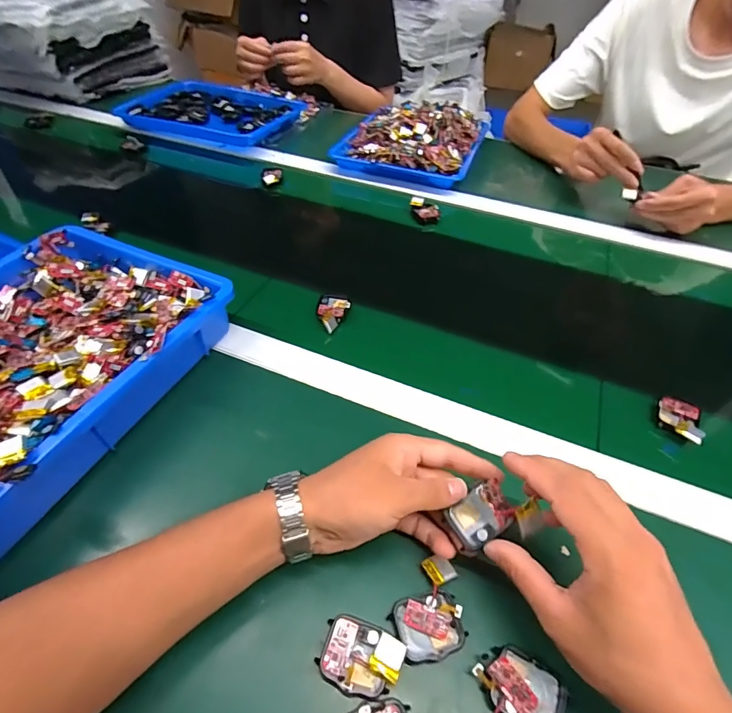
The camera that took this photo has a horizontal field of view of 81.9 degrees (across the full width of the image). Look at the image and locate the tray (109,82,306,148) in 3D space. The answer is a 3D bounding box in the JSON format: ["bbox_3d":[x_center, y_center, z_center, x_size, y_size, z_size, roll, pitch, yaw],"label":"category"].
[{"bbox_3d":[-0.303,-0.488,0.859,0.315,0.050,0.229,13,49,9],"label":"tray"}]

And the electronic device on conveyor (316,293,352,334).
[{"bbox_3d":[-0.039,-0.054,0.503,0.036,0.015,0.066,7,49,4],"label":"electronic device on conveyor"}]

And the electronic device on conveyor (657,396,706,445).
[{"bbox_3d":[0.307,0.061,0.412,0.037,0.015,0.057,20,51,15],"label":"electronic device on conveyor"}]

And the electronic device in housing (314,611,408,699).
[{"bbox_3d":[-0.003,0.193,0.270,0.051,0.017,0.039,17,50,13],"label":"electronic device in housing"}]

